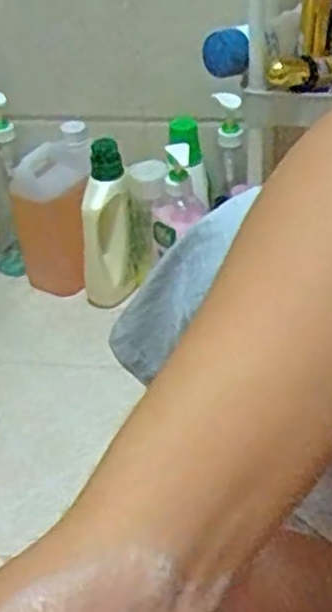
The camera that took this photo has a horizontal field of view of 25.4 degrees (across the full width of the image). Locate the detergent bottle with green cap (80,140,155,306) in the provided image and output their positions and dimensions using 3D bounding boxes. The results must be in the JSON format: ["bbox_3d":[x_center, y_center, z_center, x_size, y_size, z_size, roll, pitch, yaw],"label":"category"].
[{"bbox_3d":[-0.080,-0.120,1.090,0.103,0.252,0.064,-10,39,-8],"label":"detergent bottle with green cap"}]

